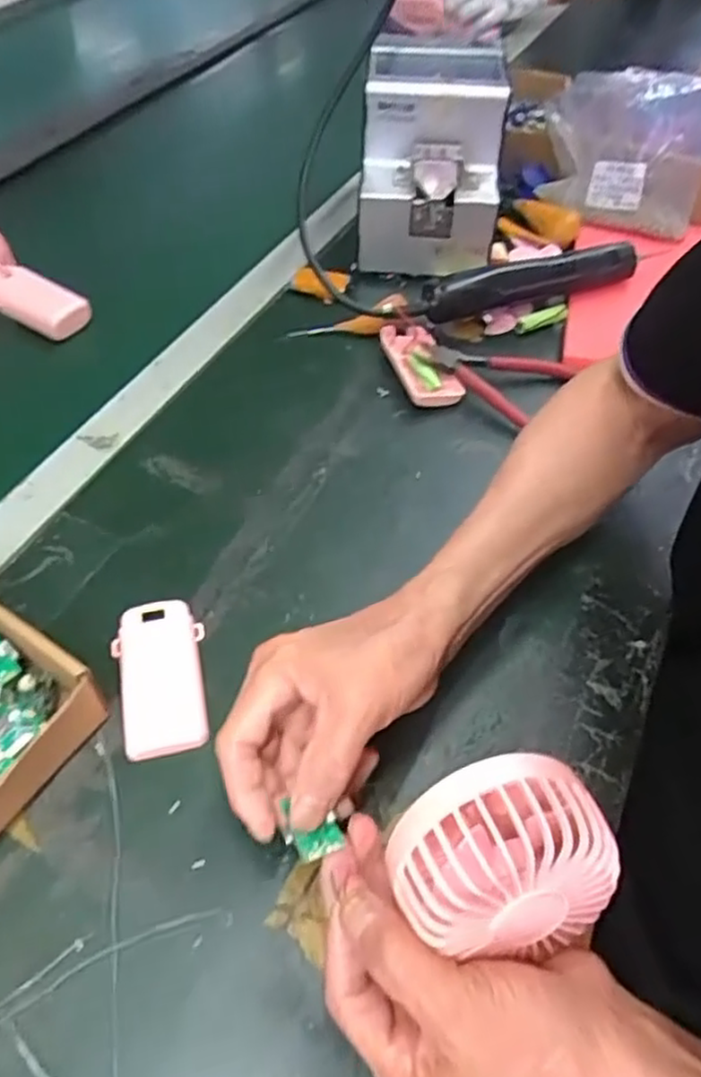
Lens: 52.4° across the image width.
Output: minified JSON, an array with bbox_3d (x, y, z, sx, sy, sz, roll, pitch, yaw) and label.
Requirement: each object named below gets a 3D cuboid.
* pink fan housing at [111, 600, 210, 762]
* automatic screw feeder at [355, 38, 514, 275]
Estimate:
[{"bbox_3d":[-0.111,0.081,0.420,0.051,0.013,0.094,-13,54,-12],"label":"pink fan housing"},{"bbox_3d":[0.074,-0.354,0.676,0.122,0.163,0.161,2,52,2],"label":"automatic screw feeder"}]

